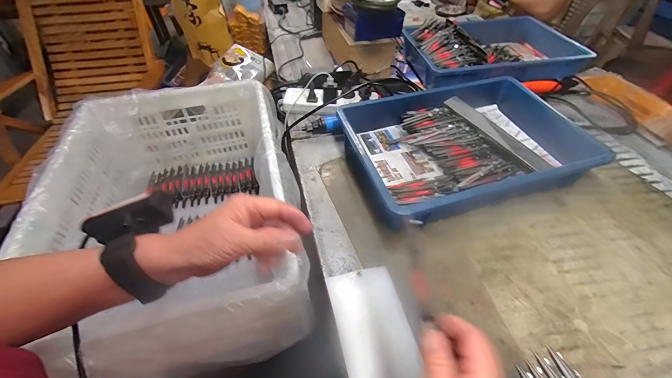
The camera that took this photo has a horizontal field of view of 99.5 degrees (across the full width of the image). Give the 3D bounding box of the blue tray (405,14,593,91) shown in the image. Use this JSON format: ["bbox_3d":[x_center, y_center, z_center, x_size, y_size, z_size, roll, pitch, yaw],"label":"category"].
[{"bbox_3d":[0.449,-0.398,0.817,0.462,0.084,0.305,-6,50,-6],"label":"blue tray"}]

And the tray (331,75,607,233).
[{"bbox_3d":[0.257,-0.094,0.568,0.442,0.074,0.295,-13,51,-11],"label":"tray"}]

